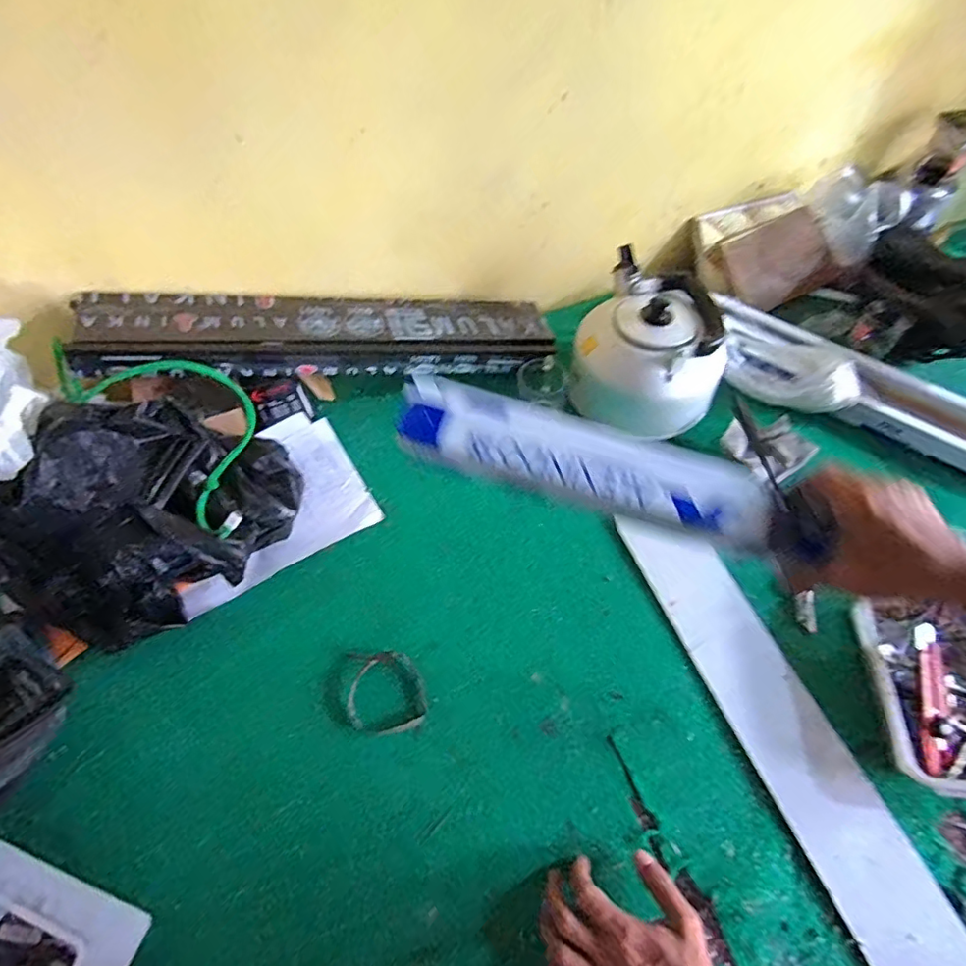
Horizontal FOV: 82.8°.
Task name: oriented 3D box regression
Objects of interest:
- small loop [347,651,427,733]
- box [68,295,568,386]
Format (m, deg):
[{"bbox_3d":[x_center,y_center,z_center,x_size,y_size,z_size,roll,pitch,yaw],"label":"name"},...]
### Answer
[{"bbox_3d":[-0.114,0.246,0.650,0.094,0.006,0.094,-5,56,-1],"label":"small loop"},{"bbox_3d":[-0.208,-0.218,0.824,0.674,0.060,0.140,-5,55,-21],"label":"box"}]

